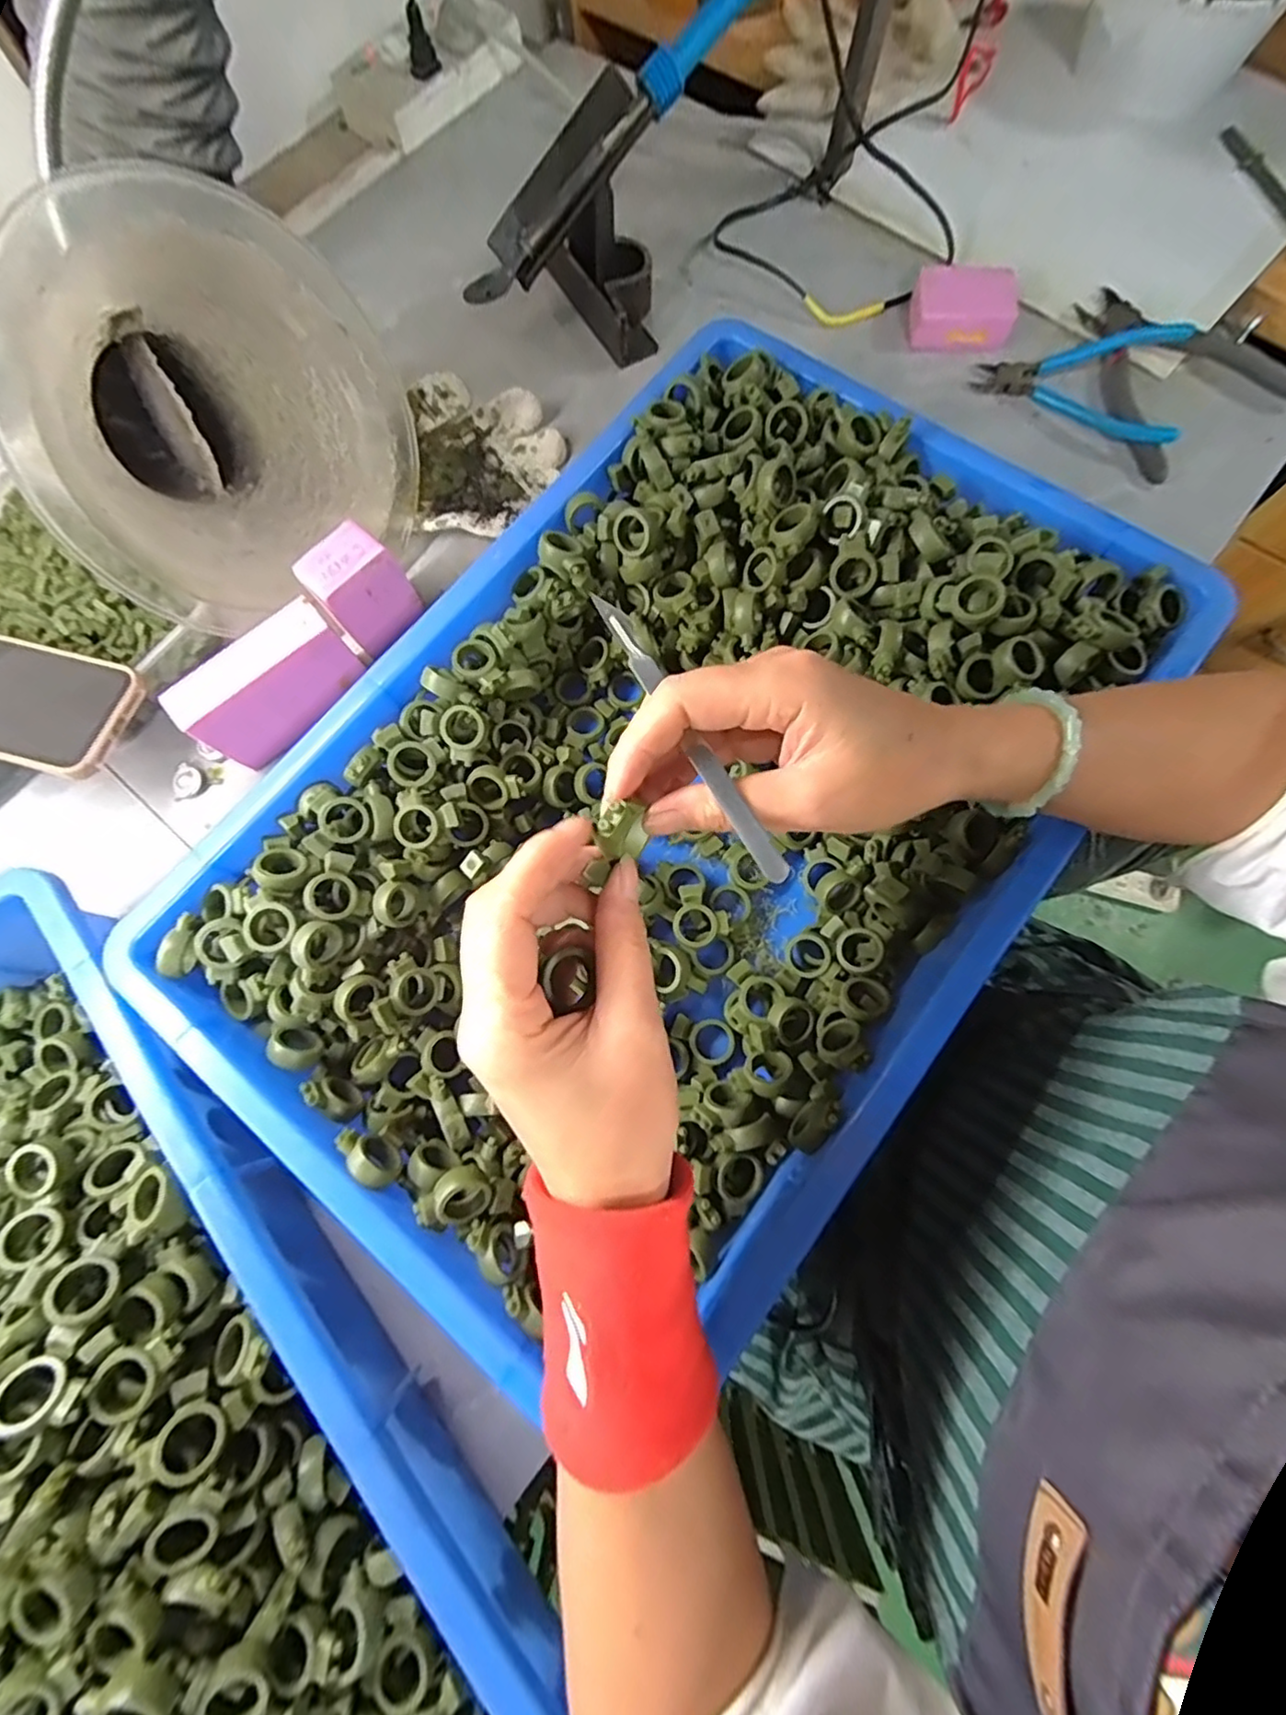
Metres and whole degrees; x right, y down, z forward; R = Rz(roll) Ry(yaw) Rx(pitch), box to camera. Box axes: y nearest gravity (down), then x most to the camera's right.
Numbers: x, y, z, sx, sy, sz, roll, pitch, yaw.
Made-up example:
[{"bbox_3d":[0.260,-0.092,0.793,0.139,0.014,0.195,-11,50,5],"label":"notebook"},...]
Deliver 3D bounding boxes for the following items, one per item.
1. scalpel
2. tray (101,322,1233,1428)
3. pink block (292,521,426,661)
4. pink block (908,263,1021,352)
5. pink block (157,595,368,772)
[{"bbox_3d":[0.016,-0.049,0.238,0.010,0.005,0.134,-30,78,-6],"label":"scalpel"},{"bbox_3d":[0.025,-0.040,0.367,0.379,0.081,0.559,37,79,10],"label":"tray"},{"bbox_3d":[-0.194,-0.185,0.426,0.055,0.064,0.041,-43,79,-9],"label":"pink block"},{"bbox_3d":[0.262,-0.446,0.502,0.080,0.031,0.061,9,76,4],"label":"pink block"},{"bbox_3d":[-0.246,-0.115,0.413,0.107,0.064,0.034,-40,78,-9],"label":"pink block"}]

